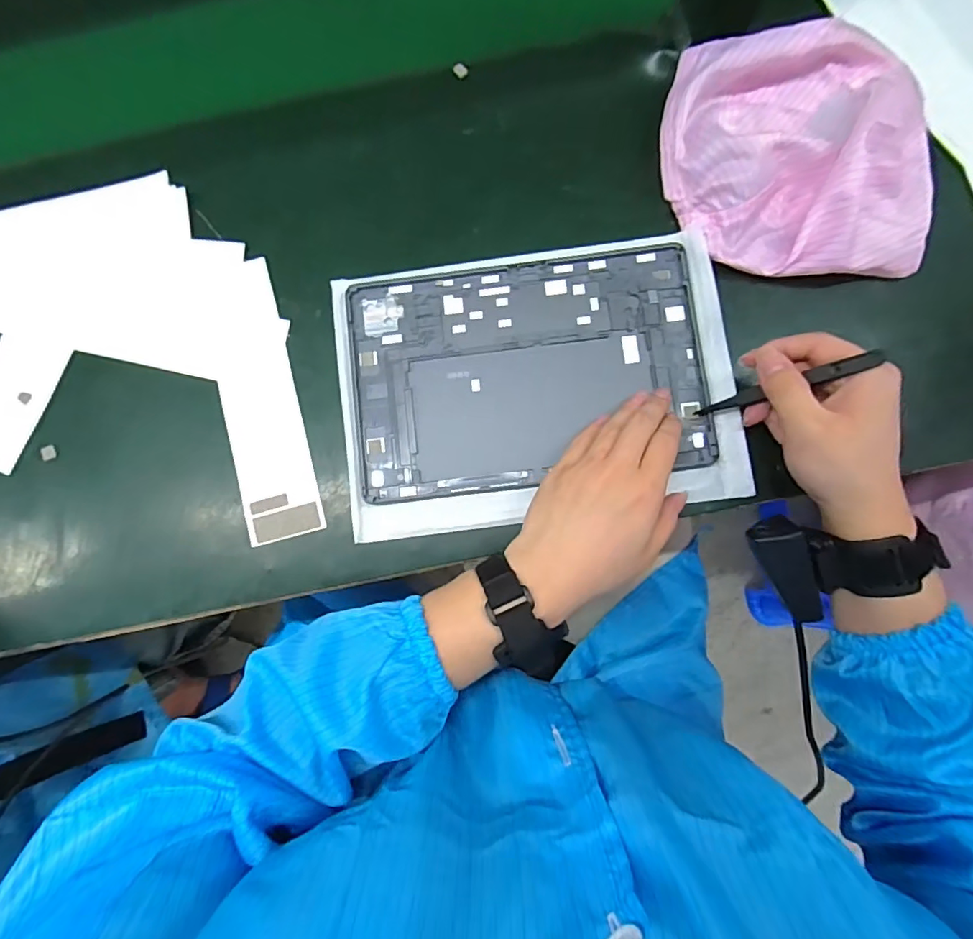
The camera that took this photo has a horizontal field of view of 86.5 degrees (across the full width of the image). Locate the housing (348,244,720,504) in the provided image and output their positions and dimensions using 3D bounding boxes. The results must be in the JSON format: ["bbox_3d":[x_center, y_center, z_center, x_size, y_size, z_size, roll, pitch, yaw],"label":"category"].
[{"bbox_3d":[0.030,-0.072,0.385,0.253,0.008,0.167,-7,83,2],"label":"housing"}]

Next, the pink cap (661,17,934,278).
[{"bbox_3d":[0.232,-0.228,0.376,0.188,0.043,0.173,0,83,3],"label":"pink cap"}]

